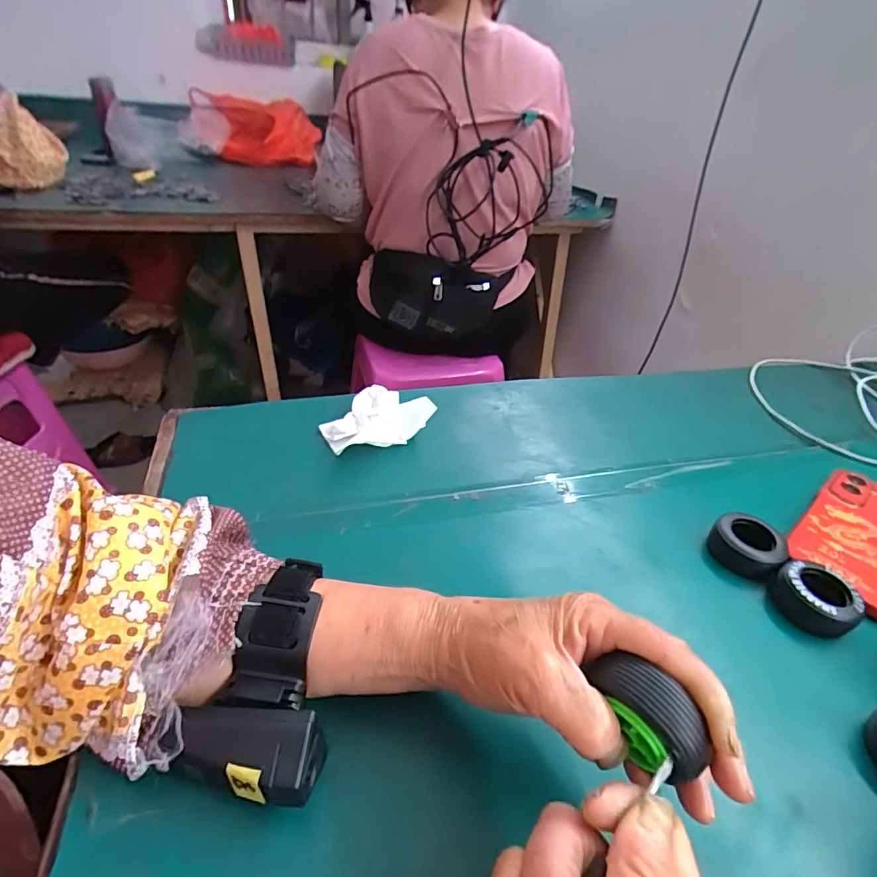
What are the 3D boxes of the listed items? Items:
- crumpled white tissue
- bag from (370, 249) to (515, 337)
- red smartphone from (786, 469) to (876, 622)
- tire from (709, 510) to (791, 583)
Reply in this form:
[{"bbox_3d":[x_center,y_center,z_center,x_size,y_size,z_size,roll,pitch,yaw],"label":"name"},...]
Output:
[{"bbox_3d":[-0.058,-0.018,0.451,0.084,0.032,0.063,-24,47,-32],"label":"crumpled white tissue"},{"bbox_3d":[-0.004,-0.281,0.970,0.266,0.142,0.115,7,38,2],"label":"bag"},{"bbox_3d":[0.336,0.076,0.397,0.165,0.015,0.075,-26,48,-34],"label":"red smartphone"},{"bbox_3d":[0.230,0.080,0.371,0.040,0.028,0.047,-28,49,-35],"label":"tire"}]

